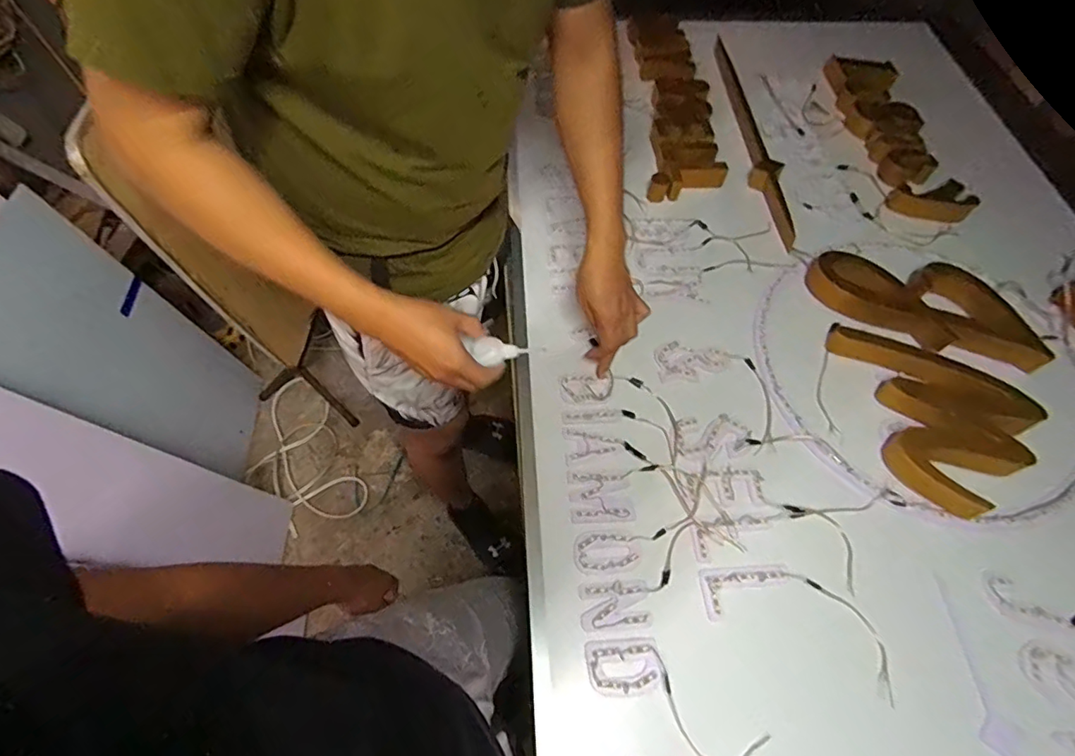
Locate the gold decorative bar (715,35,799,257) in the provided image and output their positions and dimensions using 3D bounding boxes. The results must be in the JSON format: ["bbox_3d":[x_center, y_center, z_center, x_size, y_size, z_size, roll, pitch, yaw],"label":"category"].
[{"bbox_3d":[0.413,-0.466,1.021,0.058,0.023,0.553,1,62,-2],"label":"gold decorative bar"}]

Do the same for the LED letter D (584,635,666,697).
[{"bbox_3d":[0.097,0.319,0.587,0.084,0.005,0.056,-3,62,-4],"label":"LED letter D"}]

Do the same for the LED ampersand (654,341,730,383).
[{"bbox_3d":[0.231,-0.026,0.792,0.107,0.004,0.065,-2,62,-4],"label":"LED ampersand"}]

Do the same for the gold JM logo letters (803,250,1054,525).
[{"bbox_3d":[0.579,-0.022,0.761,0.256,0.049,0.396,-7,62,-7],"label":"gold JM logo letters"}]

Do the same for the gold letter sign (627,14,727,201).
[{"bbox_3d":[0.274,-0.569,1.072,0.138,0.034,0.519,0,62,-2],"label":"gold letter sign"}]

